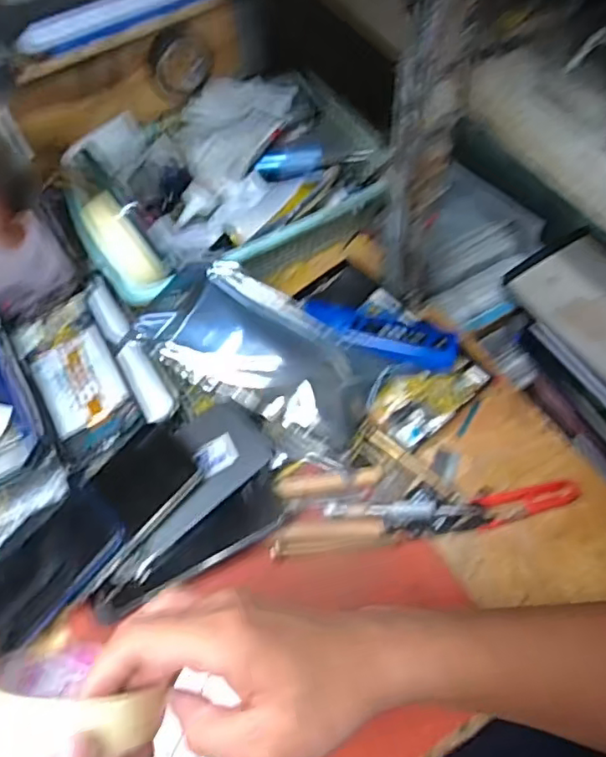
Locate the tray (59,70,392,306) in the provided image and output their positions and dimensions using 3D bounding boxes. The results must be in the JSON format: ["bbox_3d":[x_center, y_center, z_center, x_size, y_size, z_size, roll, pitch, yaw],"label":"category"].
[{"bbox_3d":[-0.072,-0.185,0.548,0.271,0.086,0.203,-30,64,-13],"label":"tray"}]

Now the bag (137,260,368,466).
[{"bbox_3d":[-0.032,-0.019,0.485,0.196,0.031,0.103,33,75,1],"label":"bag"}]

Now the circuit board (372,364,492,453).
[{"bbox_3d":[0.106,0.013,0.502,0.101,0.017,0.056,-39,66,-17],"label":"circuit board"}]

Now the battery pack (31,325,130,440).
[{"bbox_3d":[-0.187,0.002,0.495,0.063,0.011,0.081,-28,63,-12],"label":"battery pack"}]

